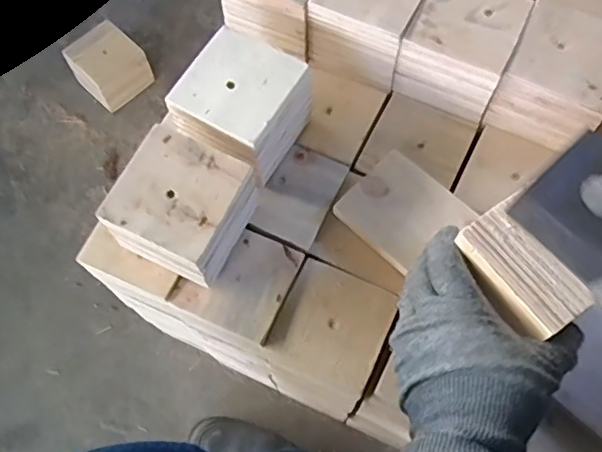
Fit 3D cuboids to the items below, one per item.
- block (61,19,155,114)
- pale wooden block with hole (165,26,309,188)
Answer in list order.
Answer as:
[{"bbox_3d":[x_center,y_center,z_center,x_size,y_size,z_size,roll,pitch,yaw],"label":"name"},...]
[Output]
[{"bbox_3d":[-0.305,-0.255,0.932,0.098,0.079,0.116,-41,73,-12],"label":"block"},{"bbox_3d":[-0.052,-0.106,0.528,0.100,0.080,0.099,28,73,12],"label":"pale wooden block with hole"}]

